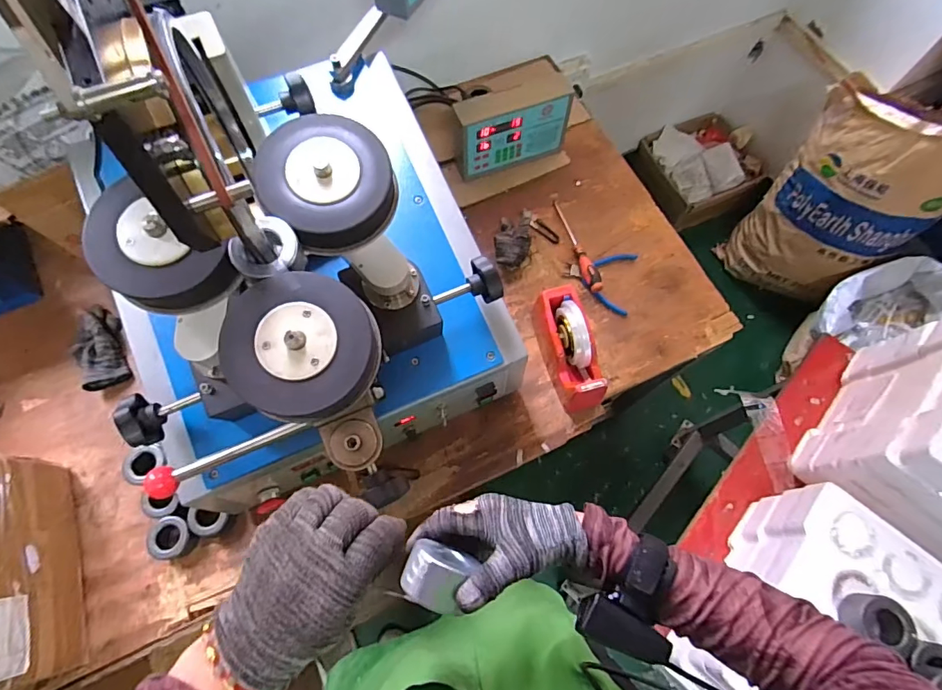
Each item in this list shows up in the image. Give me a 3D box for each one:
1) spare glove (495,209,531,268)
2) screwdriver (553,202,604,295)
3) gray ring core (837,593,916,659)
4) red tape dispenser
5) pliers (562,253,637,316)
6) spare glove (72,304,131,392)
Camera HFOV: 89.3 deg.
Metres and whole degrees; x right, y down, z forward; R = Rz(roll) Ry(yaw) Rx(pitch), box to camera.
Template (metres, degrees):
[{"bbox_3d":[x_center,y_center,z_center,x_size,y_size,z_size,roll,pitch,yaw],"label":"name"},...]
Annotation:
[{"bbox_3d":[0.083,-0.204,0.924,0.066,0.058,0.115,16,70,4],"label":"spare glove"},{"bbox_3d":[0.210,-0.199,0.936,0.028,0.034,0.222,-12,70,-6],"label":"screwdriver"},{"bbox_3d":[0.467,0.318,0.549,0.057,0.037,0.055,20,71,6],"label":"gray ring core"},{"bbox_3d":[0.172,0.004,0.821,0.077,0.119,0.198,-13,71,-6],"label":"red tape dispenser"},{"bbox_3d":[0.250,-0.134,0.925,0.128,0.028,0.128,15,70,4],"label":"pliers"},{"bbox_3d":[-0.666,0.001,0.847,0.087,0.037,0.158,-15,71,-7],"label":"spare glove"}]

